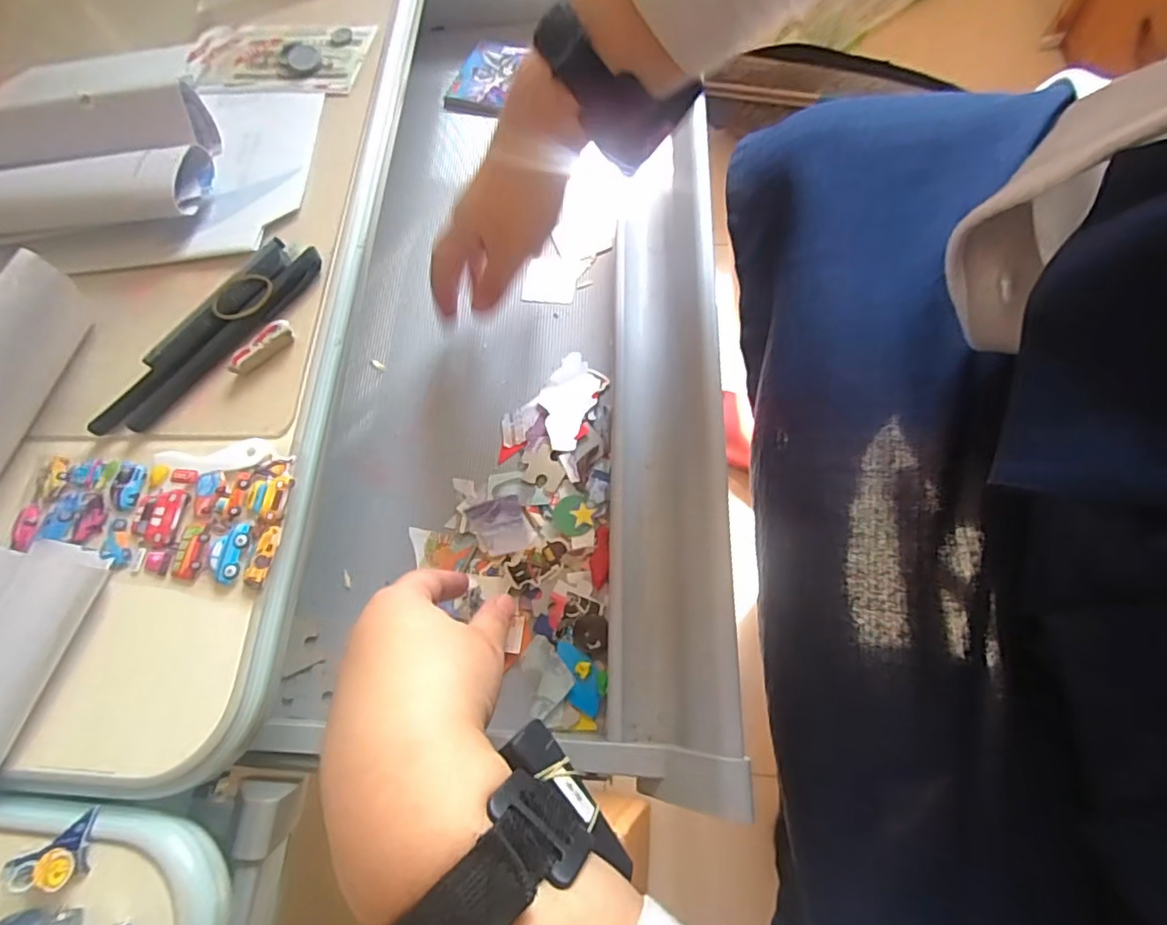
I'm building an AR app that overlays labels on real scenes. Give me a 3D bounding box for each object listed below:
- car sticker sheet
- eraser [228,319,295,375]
[{"bbox_3d":[-0.223,0.029,0.293,0.151,0.004,0.065,1,70,8],"label":"car sticker sheet"},{"bbox_3d":[-0.177,-0.063,0.316,0.013,0.010,0.039,38,75,12],"label":"eraser"}]

